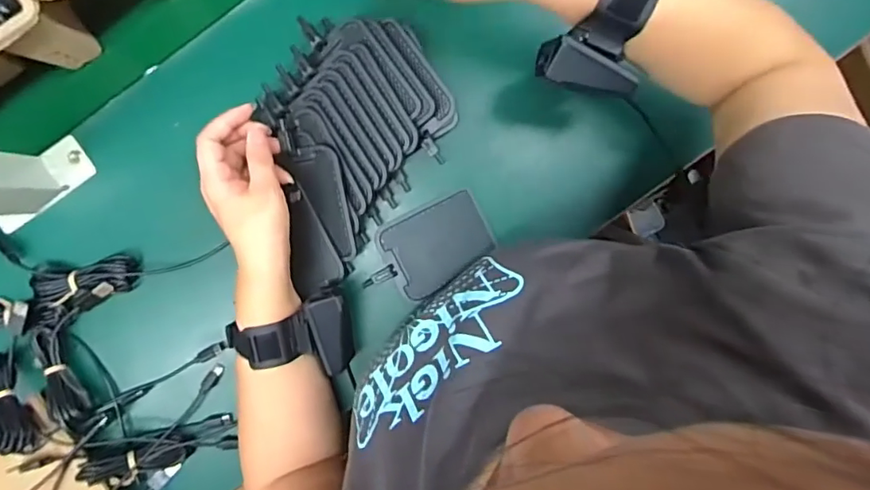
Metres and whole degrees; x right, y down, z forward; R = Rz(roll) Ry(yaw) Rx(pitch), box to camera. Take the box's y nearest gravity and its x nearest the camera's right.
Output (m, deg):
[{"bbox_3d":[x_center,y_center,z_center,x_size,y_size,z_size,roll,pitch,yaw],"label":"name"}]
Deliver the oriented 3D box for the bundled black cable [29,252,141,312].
[{"bbox_3d":[-0.309,0.035,0.475,0.084,0.023,0.041,-11,94,2],"label":"bundled black cable"}]

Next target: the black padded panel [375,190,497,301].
[{"bbox_3d":[0.003,-0.002,0.481,0.095,0.006,0.071,-28,93,3],"label":"black padded panel"}]

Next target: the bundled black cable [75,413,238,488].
[{"bbox_3d":[-0.249,0.186,0.486,0.125,0.029,0.032,-15,94,-19],"label":"bundled black cable"}]

